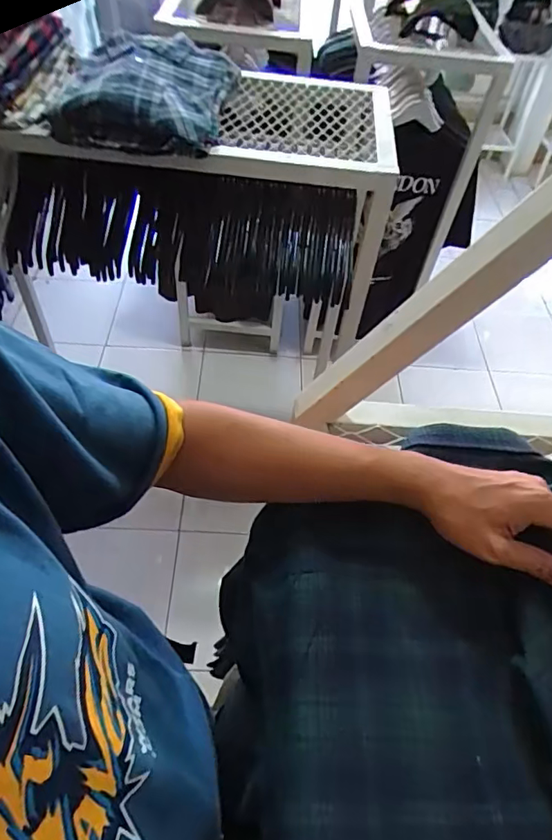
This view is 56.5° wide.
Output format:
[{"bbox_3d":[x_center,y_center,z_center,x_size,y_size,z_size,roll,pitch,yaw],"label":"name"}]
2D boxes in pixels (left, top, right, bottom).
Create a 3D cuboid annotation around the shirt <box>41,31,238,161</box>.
[{"bbox_3d":[-0.228,-0.588,0.910,0.271,0.083,0.307,7,52,0],"label":"shirt"}]

